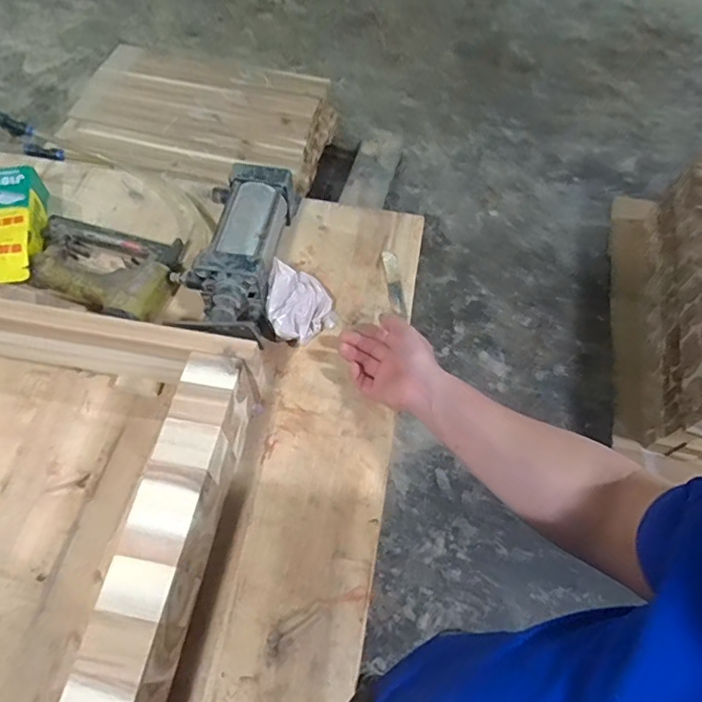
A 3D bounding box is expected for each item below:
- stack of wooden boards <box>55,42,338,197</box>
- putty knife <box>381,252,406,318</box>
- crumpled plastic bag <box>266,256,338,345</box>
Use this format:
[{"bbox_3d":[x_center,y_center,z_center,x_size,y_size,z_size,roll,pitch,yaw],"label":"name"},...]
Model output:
[{"bbox_3d":[-0.442,-0.664,1.589,0.698,0.135,0.521,13,61,5],"label":"stack of wooden boards"},{"bbox_3d":[0.055,-0.090,0.696,0.019,0.010,0.097,-5,61,-5],"label":"putty knife"},{"bbox_3d":[-0.060,-0.054,0.644,0.090,0.019,0.085,21,72,-8],"label":"crumpled plastic bag"}]

